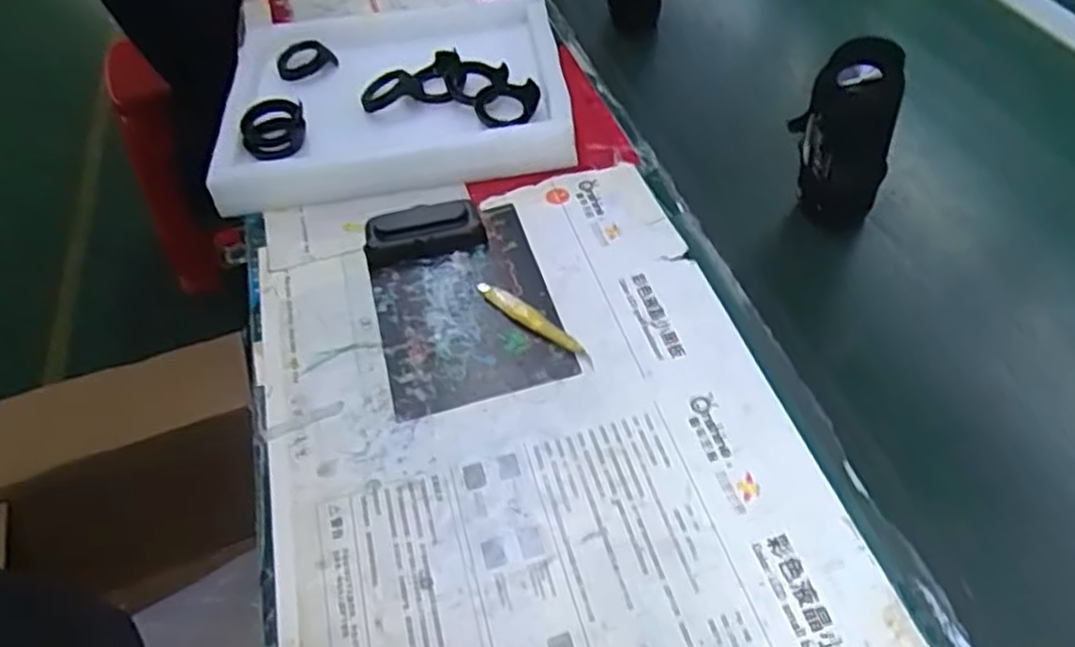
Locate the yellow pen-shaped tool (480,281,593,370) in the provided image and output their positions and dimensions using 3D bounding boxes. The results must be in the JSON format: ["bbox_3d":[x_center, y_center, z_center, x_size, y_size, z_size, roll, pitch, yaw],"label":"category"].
[{"bbox_3d":[-0.004,-0.002,0.618,0.120,0.015,0.016,33,59,29],"label":"yellow pen-shaped tool"}]

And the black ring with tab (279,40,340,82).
[{"bbox_3d":[-0.266,-0.307,0.865,0.072,0.017,0.052,-18,65,10],"label":"black ring with tab"}]

